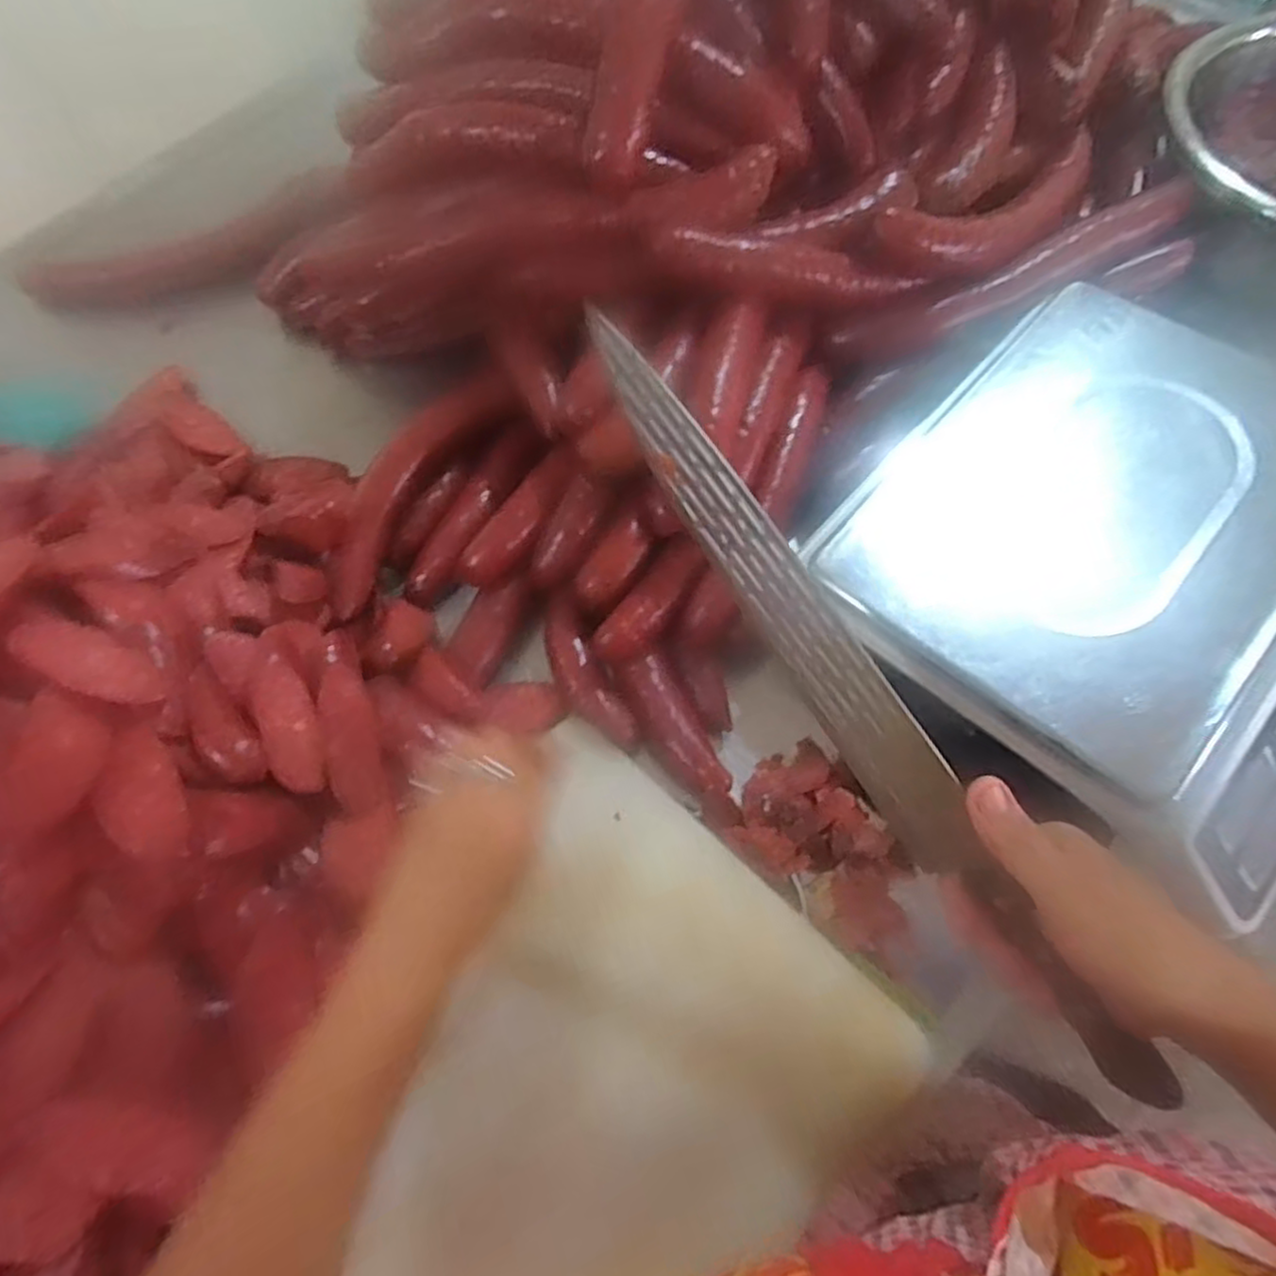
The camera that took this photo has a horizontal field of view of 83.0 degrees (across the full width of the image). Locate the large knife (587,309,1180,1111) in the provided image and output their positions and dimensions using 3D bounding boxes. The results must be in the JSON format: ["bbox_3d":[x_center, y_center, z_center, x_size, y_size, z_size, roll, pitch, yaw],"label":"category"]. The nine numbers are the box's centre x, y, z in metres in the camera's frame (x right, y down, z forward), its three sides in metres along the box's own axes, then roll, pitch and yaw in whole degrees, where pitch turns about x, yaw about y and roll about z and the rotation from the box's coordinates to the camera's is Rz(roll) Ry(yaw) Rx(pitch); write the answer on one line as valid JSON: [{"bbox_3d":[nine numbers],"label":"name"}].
[{"bbox_3d":[0.105,0.042,0.315,0.024,0.038,0.406,-37,94,-12],"label":"large knife"}]

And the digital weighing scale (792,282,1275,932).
[{"bbox_3d":[0.324,-0.053,0.456,0.331,0.076,0.341,38,74,16],"label":"digital weighing scale"}]

